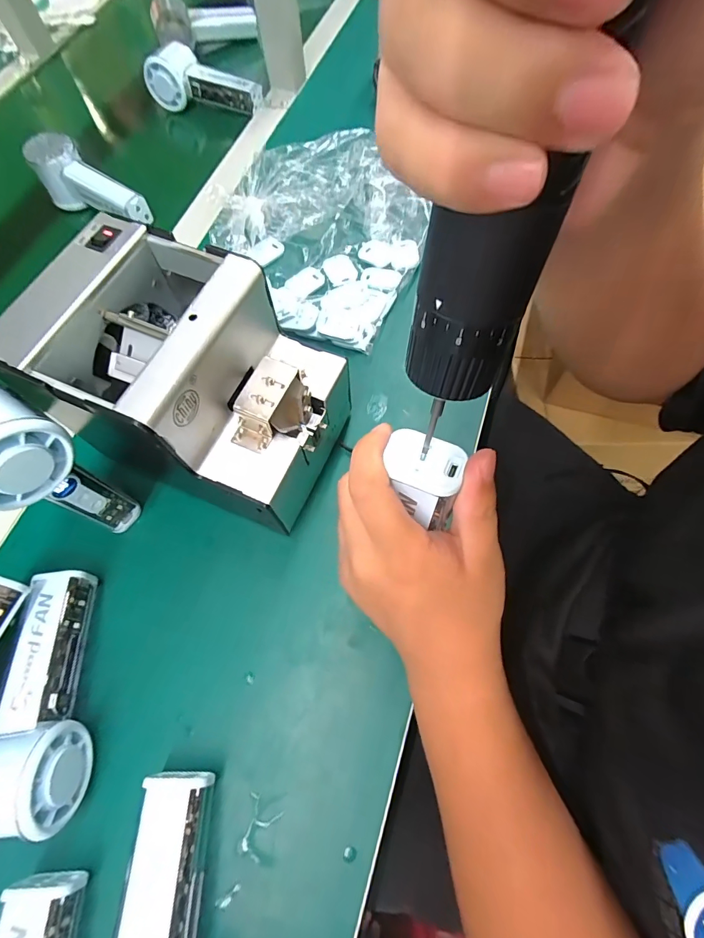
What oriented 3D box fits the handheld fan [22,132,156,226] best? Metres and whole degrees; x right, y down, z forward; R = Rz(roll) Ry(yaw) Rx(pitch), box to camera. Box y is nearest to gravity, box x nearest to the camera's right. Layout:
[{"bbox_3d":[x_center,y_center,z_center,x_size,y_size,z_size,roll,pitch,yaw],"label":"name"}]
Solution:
[{"bbox_3d":[-0.302,-0.323,0.475,0.147,0.050,0.060,35,73,17],"label":"handheld fan"}]

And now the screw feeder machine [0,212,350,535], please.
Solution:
[{"bbox_3d":[-0.102,-0.062,0.296,0.166,0.135,0.128,21,69,12],"label":"screw feeder machine"}]

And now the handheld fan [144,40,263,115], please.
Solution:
[{"bbox_3d":[-0.198,-0.516,0.555,0.143,0.058,0.058,16,68,10],"label":"handheld fan"}]

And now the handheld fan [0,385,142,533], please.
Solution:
[{"bbox_3d":[-0.200,0.004,0.279,0.063,0.150,0.056,31,72,16],"label":"handheld fan"}]

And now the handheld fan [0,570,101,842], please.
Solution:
[{"bbox_3d":[-0.200,0.144,0.277,0.057,0.059,0.146,-2,66,3],"label":"handheld fan"}]

